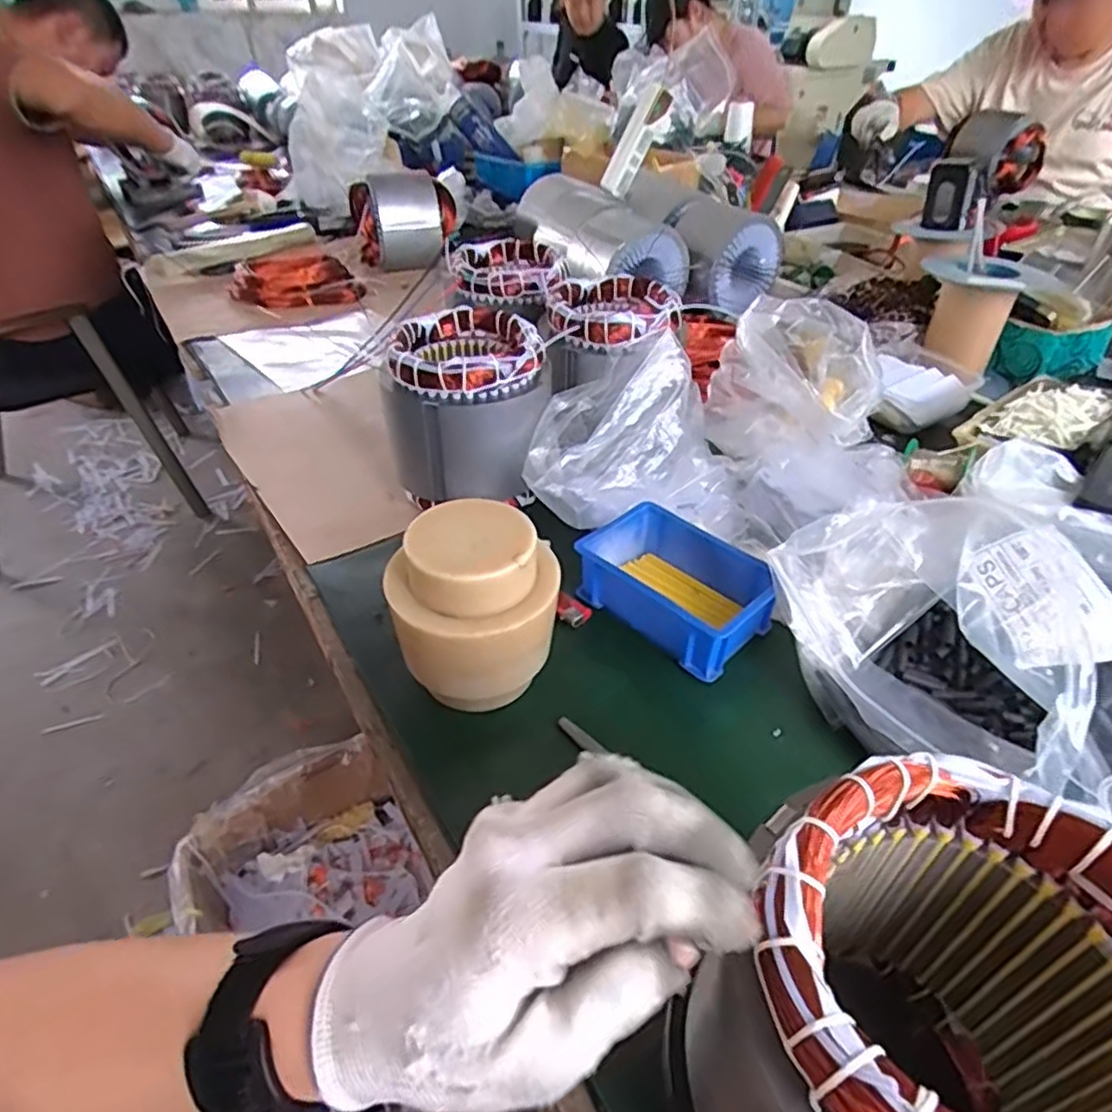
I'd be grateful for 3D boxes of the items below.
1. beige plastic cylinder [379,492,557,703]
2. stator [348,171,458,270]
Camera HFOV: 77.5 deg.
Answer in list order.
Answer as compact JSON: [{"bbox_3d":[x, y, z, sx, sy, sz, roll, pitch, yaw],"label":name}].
[{"bbox_3d":[-0.054,0.030,0.466,0.111,0.108,0.093,-7,44,-9],"label":"beige plastic cylinder"},{"bbox_3d":[-0.268,-0.594,1.245,0.176,0.156,0.166,-7,40,-9],"label":"stator"}]

